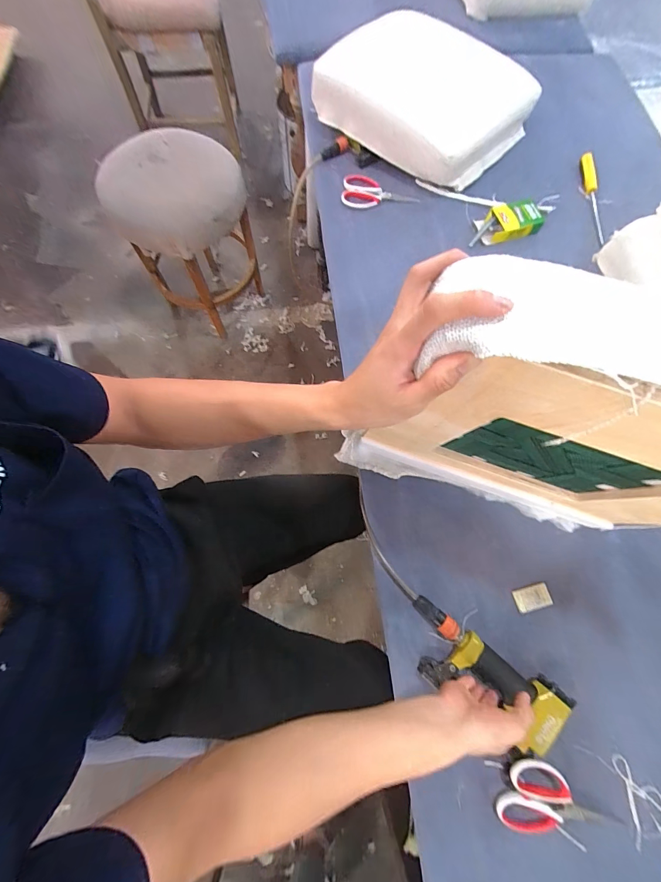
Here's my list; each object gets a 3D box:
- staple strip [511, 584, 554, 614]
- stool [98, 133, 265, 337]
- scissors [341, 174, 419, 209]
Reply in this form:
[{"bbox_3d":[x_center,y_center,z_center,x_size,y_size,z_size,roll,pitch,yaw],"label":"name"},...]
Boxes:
[{"bbox_3d":[0.347,0.269,0.579,0.063,0.007,0.038,-11,73,-5],"label":"staple strip"},{"bbox_3d":[-0.528,-0.768,1.366,0.429,0.607,0.418,1,72,-2],"label":"stool"},{"bbox_3d":[0.120,-0.634,0.852,0.188,0.018,0.083,-3,91,-6],"label":"scissors"}]

